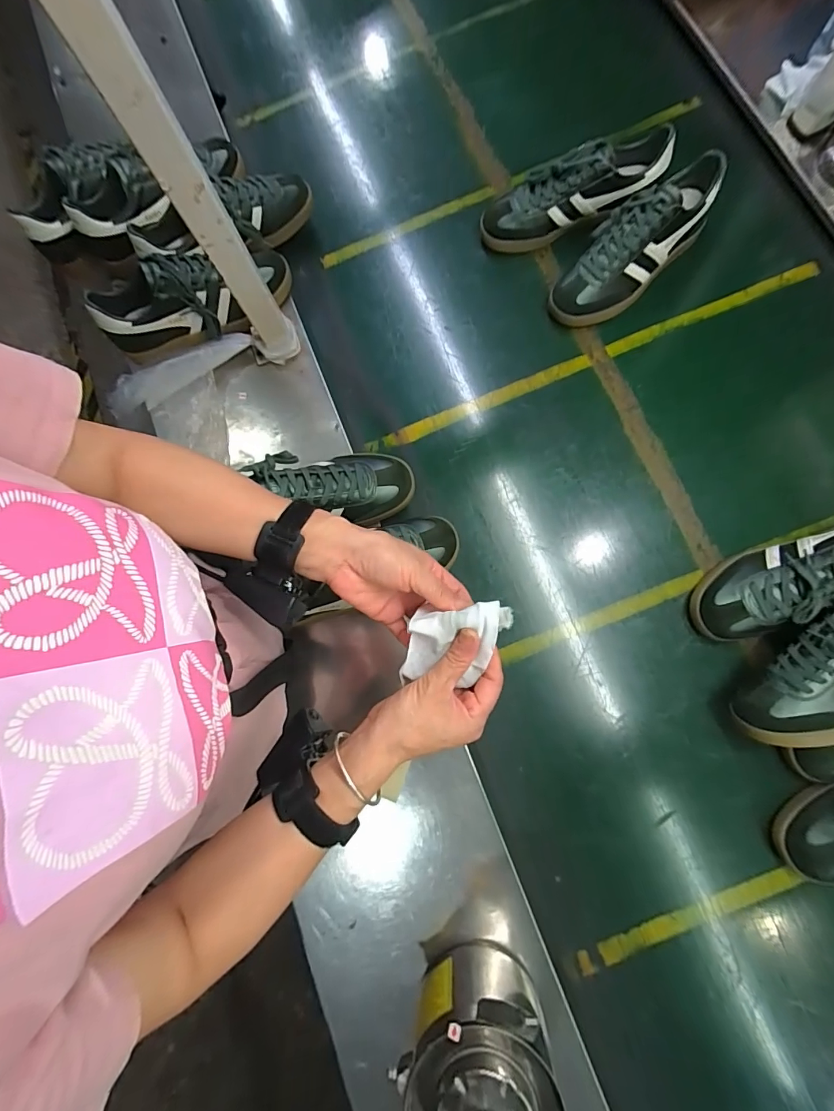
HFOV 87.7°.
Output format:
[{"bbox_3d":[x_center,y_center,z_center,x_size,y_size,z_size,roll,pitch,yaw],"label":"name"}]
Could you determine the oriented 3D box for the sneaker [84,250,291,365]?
[{"bbox_3d":[-0.310,-0.361,0.625,0.266,0.116,0.090,-22,80,1],"label":"sneaker"}]

